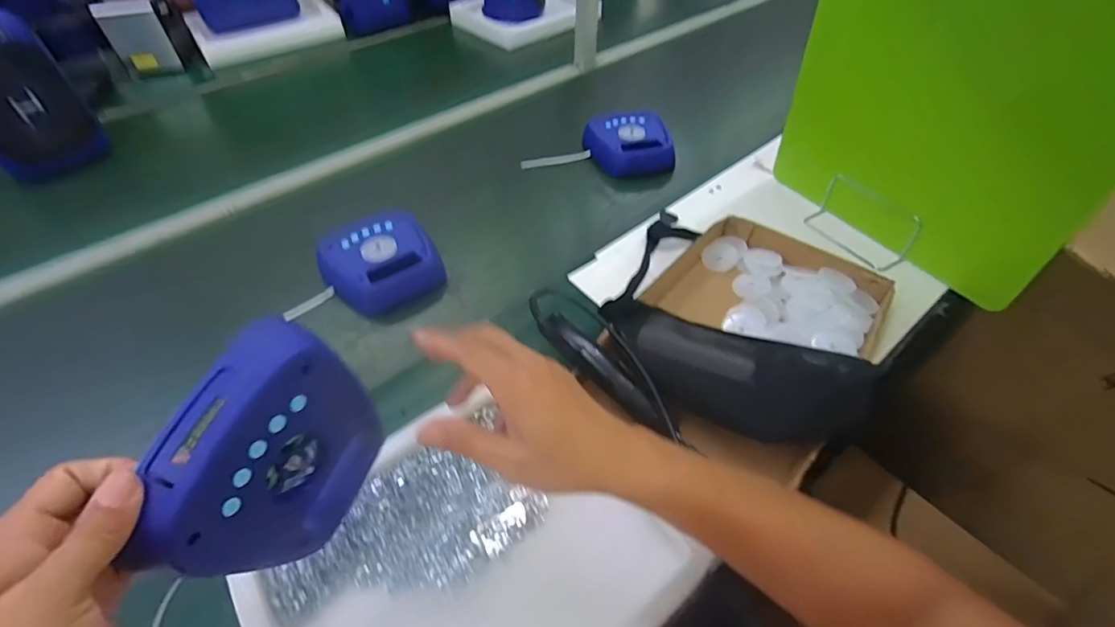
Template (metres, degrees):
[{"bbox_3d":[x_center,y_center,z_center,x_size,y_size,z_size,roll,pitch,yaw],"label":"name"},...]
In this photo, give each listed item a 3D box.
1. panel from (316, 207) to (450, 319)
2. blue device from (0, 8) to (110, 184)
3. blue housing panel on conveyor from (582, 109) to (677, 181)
[{"bbox_3d":[-0.265,-0.081,0.758,0.167,0.045,0.174,-26,53,-21],"label":"panel"},{"bbox_3d":[-0.977,-0.383,0.909,0.169,0.293,0.119,-35,57,-27],"label":"blue device"},{"bbox_3d":[0.135,-0.329,0.980,0.159,0.064,0.162,-17,50,-14],"label":"blue housing panel on conveyor"}]

